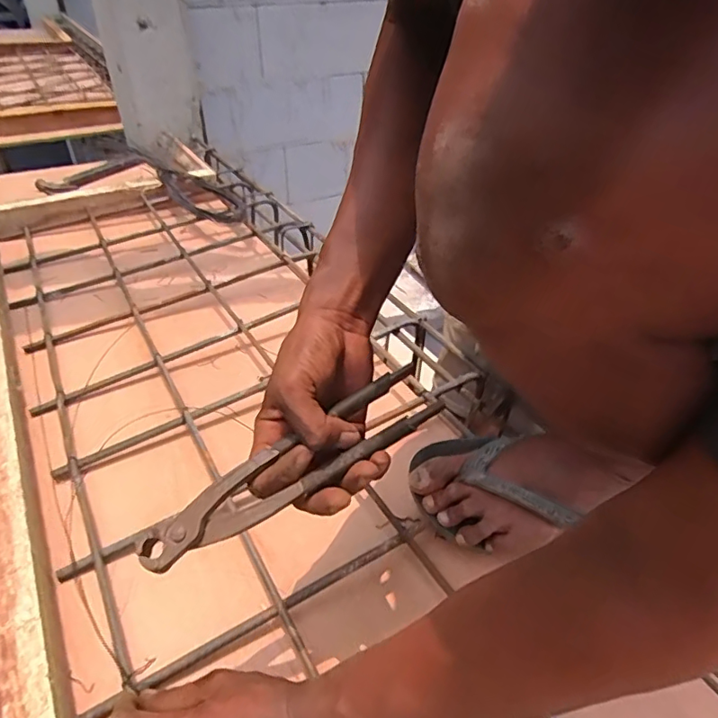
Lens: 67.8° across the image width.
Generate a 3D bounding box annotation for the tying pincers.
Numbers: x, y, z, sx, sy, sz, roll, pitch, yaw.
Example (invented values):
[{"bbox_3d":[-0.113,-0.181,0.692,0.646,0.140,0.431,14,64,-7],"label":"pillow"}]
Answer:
[{"bbox_3d":[-0.044,0.072,0.363,0.217,0.019,0.038,-30,47,-13],"label":"tying pincers"}]

